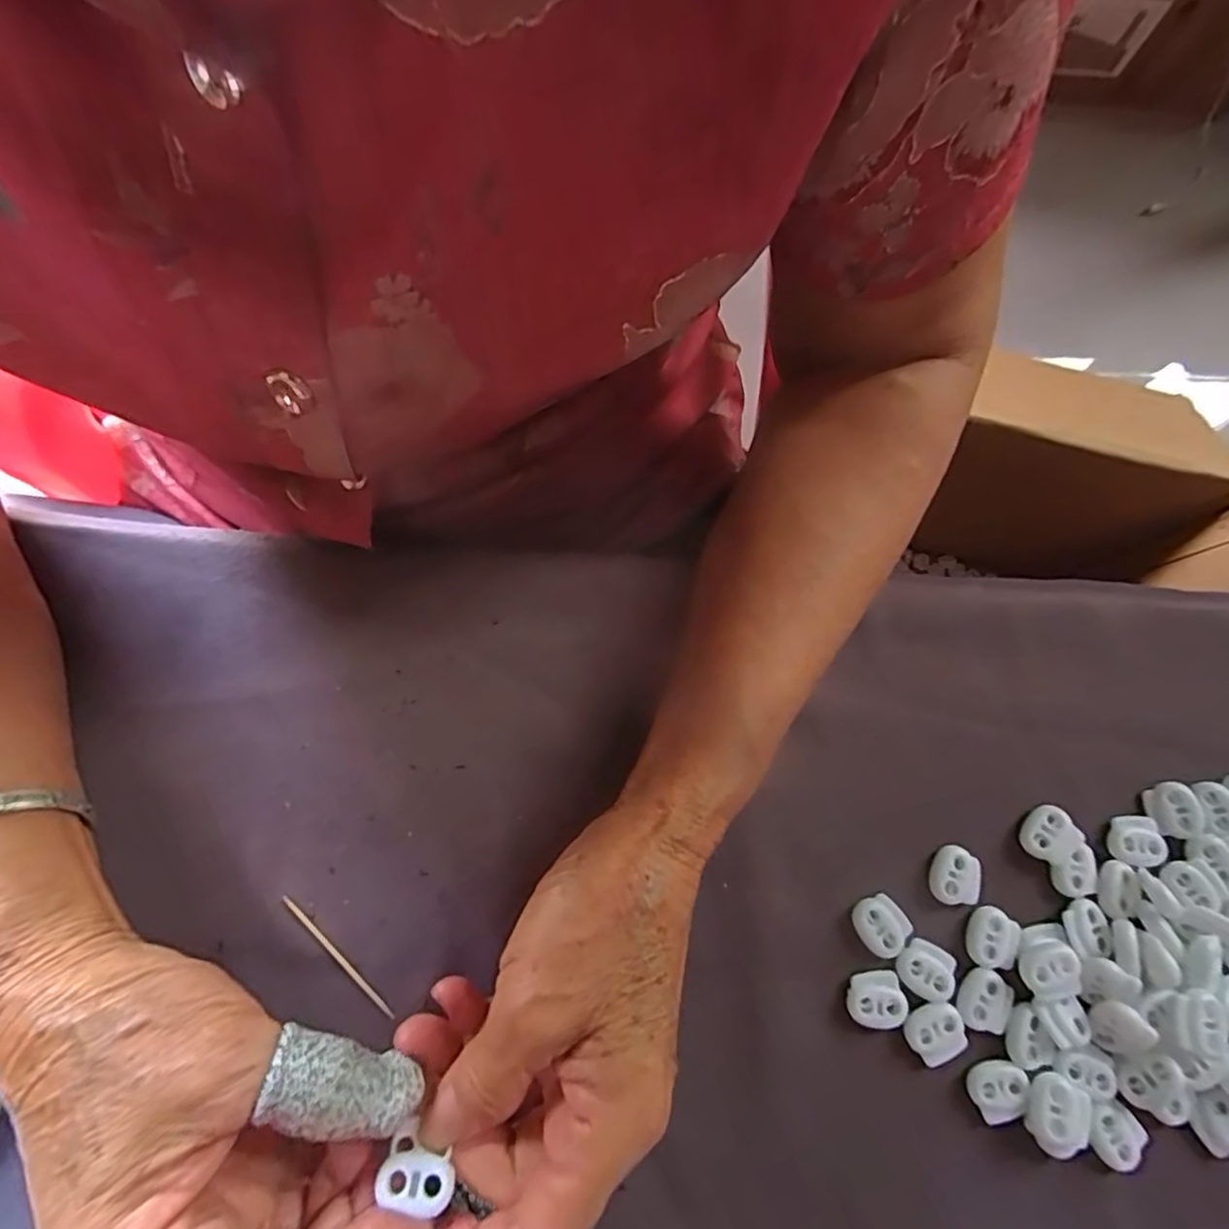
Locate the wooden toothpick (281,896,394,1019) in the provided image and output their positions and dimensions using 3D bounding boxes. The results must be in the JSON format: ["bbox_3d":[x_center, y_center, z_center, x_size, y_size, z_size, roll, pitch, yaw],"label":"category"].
[{"bbox_3d":[-0.106,0.131,0.246,0.061,0.004,0.004,43,78,9],"label":"wooden toothpick"}]

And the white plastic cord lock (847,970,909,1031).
[{"bbox_3d":[0.100,0.148,0.247,0.022,0.004,0.019,-6,76,-3],"label":"white plastic cord lock"}]

